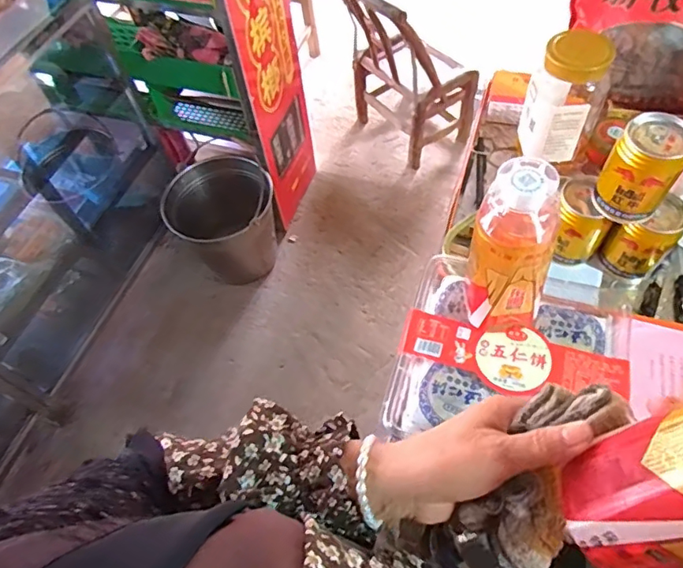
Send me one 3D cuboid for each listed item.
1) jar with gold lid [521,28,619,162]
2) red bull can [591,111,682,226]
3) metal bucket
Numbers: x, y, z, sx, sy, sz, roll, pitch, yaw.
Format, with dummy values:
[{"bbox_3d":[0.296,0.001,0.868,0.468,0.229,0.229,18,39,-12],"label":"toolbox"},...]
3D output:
[{"bbox_3d":[0.260,-0.215,0.605,0.085,0.149,0.074,21,62,17],"label":"jar with gold lid"},{"bbox_3d":[0.281,-0.104,0.493,0.060,0.092,0.054,34,66,23],"label":"red bull can"},{"bbox_3d":[-0.341,-0.186,1.551,0.286,0.280,0.300,-38,62,-18],"label":"metal bucket"}]

